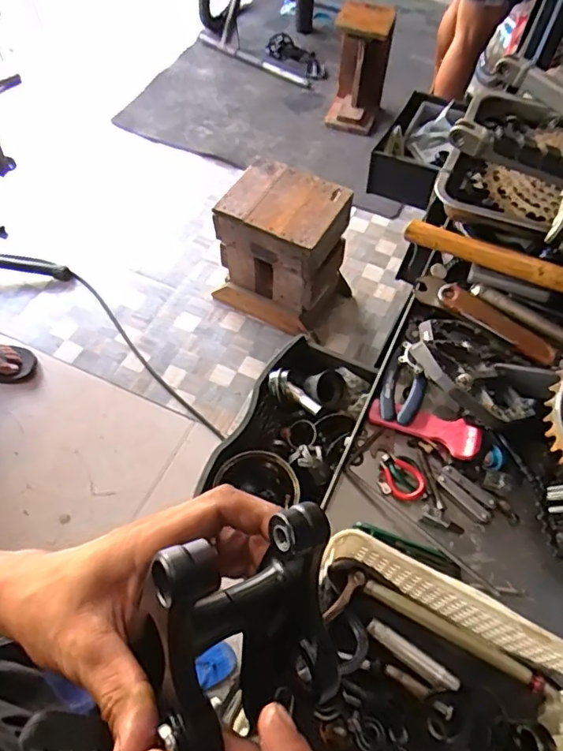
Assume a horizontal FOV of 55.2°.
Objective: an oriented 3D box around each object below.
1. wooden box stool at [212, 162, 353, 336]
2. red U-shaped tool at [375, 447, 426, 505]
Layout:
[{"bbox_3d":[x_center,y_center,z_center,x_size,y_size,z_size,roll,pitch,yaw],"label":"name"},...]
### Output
[{"bbox_3d":[0.006,-0.377,1.623,0.319,0.405,0.265,28,62,15],"label":"wooden box stool"},{"bbox_3d":[0.126,0.101,0.566,0.038,0.011,0.064,-17,60,-11],"label":"red U-shaped tool"}]

